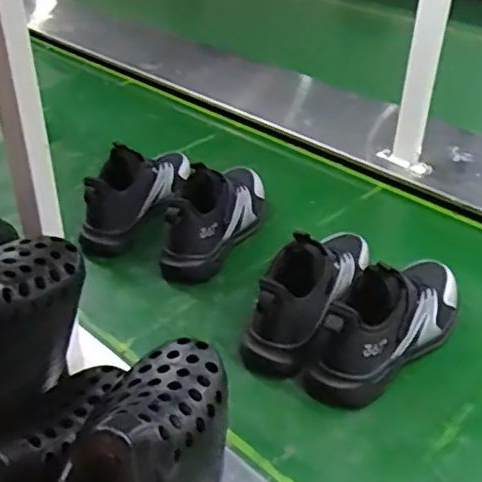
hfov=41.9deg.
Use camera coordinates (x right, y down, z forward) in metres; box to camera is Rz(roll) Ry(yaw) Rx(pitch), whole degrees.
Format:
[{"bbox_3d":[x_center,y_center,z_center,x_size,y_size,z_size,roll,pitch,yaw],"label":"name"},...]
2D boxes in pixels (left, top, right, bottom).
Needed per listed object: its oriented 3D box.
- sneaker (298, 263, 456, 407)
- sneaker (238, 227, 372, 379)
[{"bbox_3d":[0.171,0.079,0.702,0.249,0.119,0.081,-28,44,-34],"label":"sneaker"},{"bbox_3d":[0.092,0.044,0.761,0.087,0.122,0.247,18,39,22],"label":"sneaker"}]

